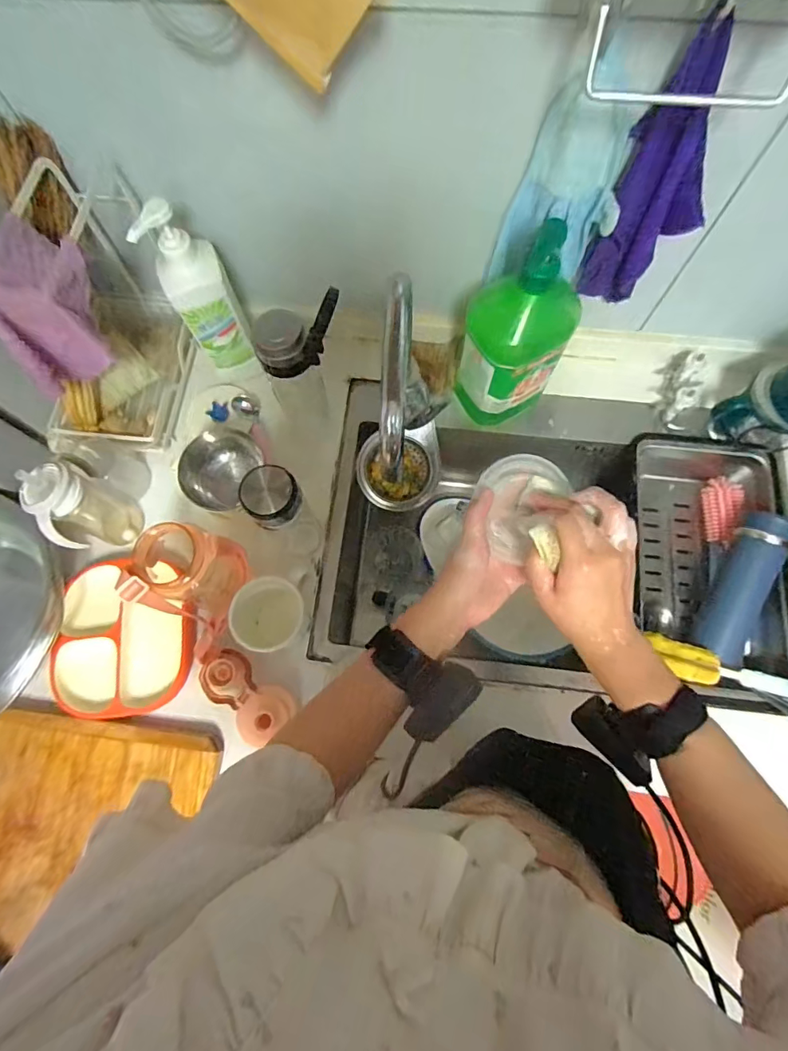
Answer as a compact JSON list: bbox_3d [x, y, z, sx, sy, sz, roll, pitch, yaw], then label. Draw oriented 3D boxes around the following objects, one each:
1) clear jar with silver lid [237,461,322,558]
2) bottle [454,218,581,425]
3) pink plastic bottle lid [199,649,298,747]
[{"bbox_3d":[-0.132,-0.013,0.580,0.058,0.188,0.063,0,73,1],"label":"clear jar with silver lid"},{"bbox_3d":[0.161,-0.245,0.611,0.123,0.270,0.091,-31,75,-7],"label":"bottle"},{"bbox_3d":[-0.188,0.213,0.597,0.127,0.026,0.071,40,78,12],"label":"pink plastic bottle lid"}]

